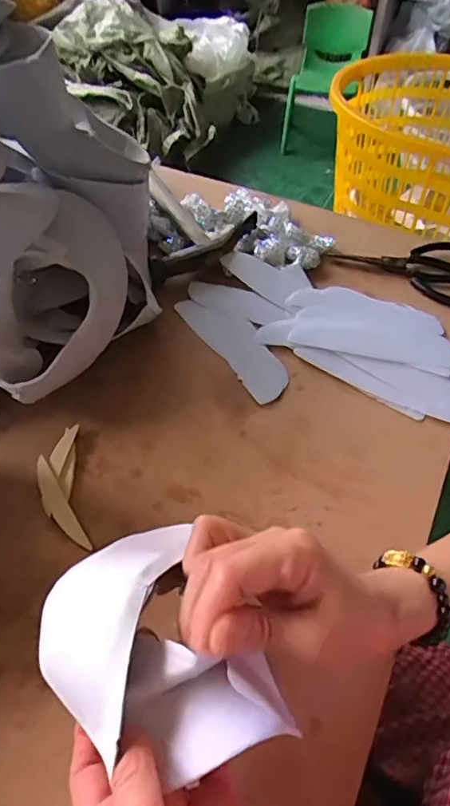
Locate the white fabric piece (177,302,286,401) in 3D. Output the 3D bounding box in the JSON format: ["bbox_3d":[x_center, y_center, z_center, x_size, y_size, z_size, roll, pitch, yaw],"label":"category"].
[{"bbox_3d":[0.010,-0.059,0.505,0.048,0.004,0.146,-25,55,-22],"label":"white fabric piece"}]

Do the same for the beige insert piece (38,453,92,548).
[{"bbox_3d":[-0.117,0.071,0.381,0.015,0.012,0.077,-25,55,-22],"label":"beige insert piece"}]

